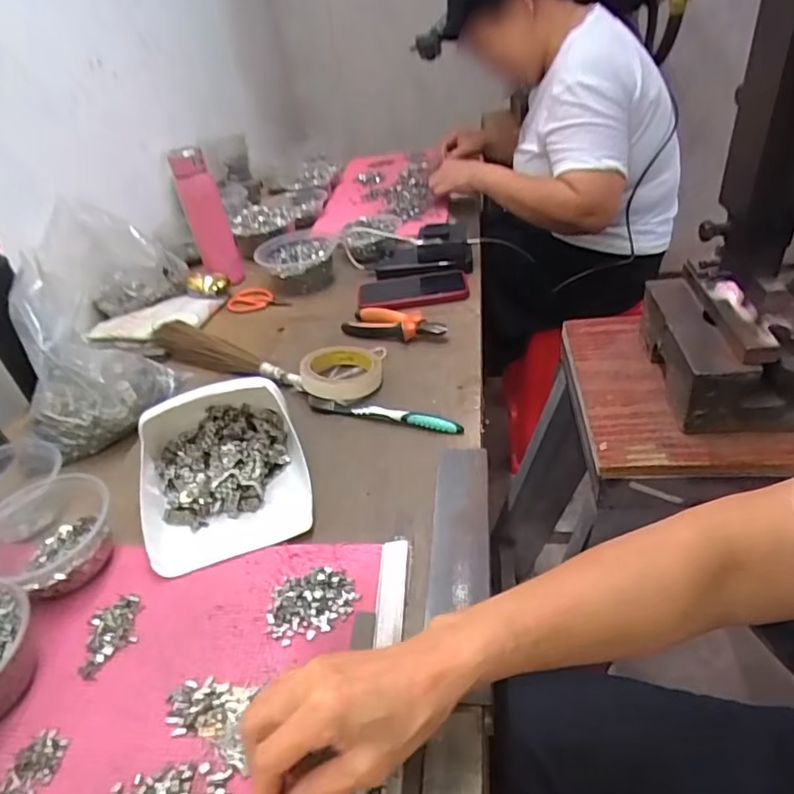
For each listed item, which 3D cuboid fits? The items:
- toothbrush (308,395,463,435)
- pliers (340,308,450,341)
[{"bbox_3d":[-0.019,0.017,0.638,0.189,0.017,0.014,11,41,22],"label":"toothbrush"},{"bbox_3d":[-0.003,-0.104,0.790,0.147,0.020,0.058,12,41,23],"label":"pliers"}]

